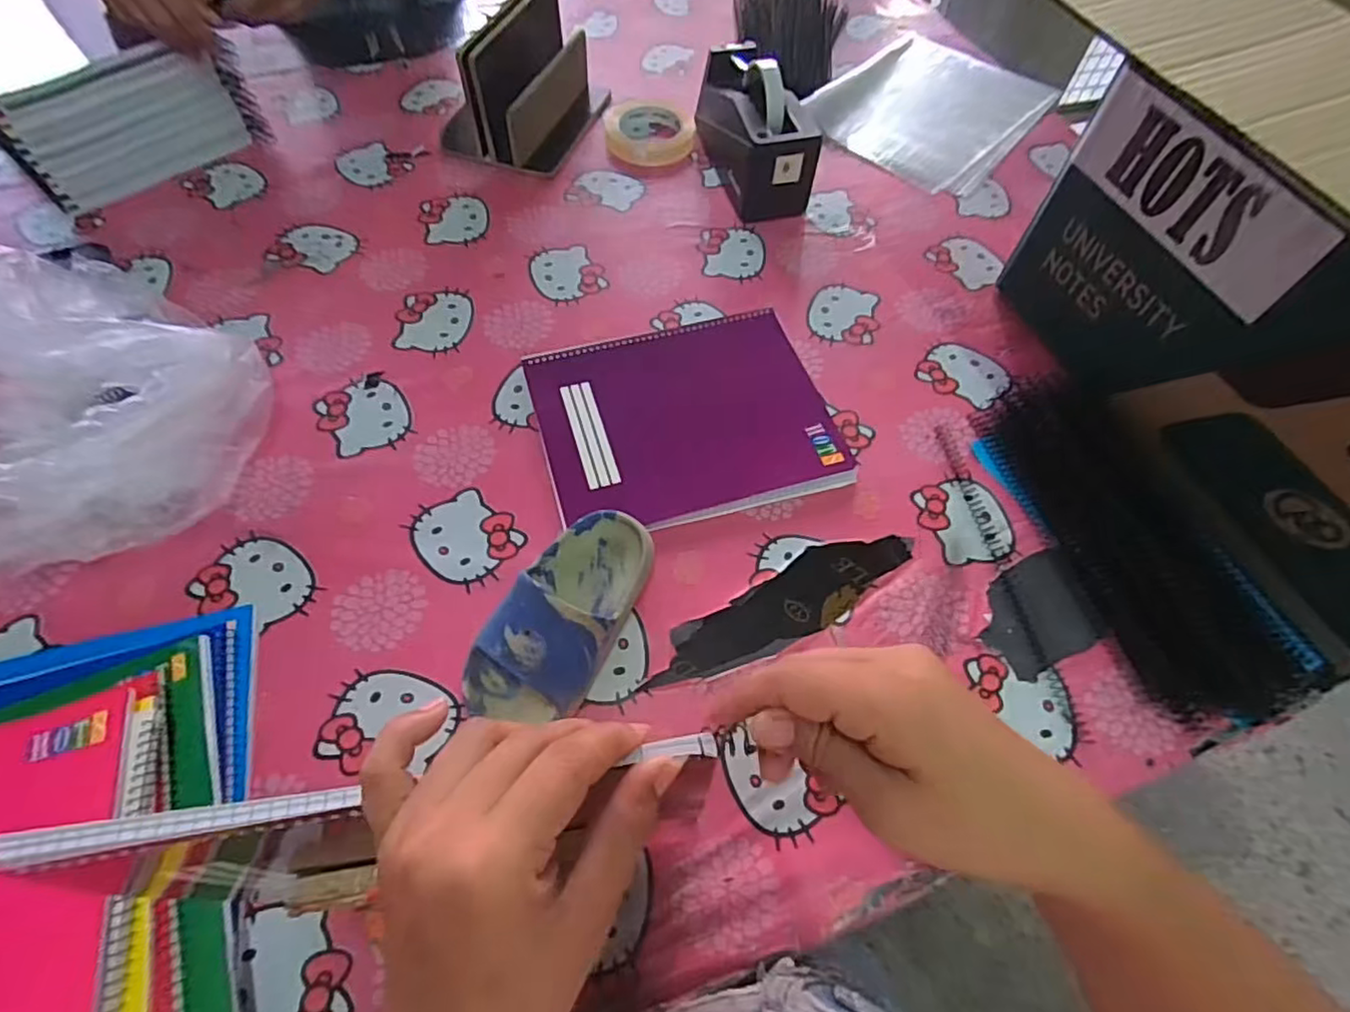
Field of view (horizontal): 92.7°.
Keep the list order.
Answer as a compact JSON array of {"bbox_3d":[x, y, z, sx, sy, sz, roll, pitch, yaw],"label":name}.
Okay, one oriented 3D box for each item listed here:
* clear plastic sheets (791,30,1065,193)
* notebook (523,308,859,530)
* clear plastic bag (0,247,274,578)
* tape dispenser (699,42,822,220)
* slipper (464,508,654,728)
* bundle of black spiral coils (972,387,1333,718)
[{"bbox_3d":[0.348,-0.538,0.863,0.241,0.011,0.333,38,64,14],"label":"clear plastic sheets"},{"bbox_3d":[0.007,-0.081,0.572,0.245,0.015,0.205,-14,61,-10],"label":"notebook"},{"bbox_3d":[-0.477,-0.091,0.493,0.269,0.127,0.217,35,64,17],"label":"clear plastic bag"},{"bbox_3d":[0.084,-0.427,0.719,0.078,0.113,0.207,-14,61,-10],"label":"tape dispenser"},{"bbox_3d":[-0.077,0.073,0.452,0.078,0.060,0.162,26,62,13],"label":"slipper"},{"bbox_3d":[0.365,0.012,0.507,0.136,0.054,0.300,-16,62,-11],"label":"bundle of black spiral coils"}]

